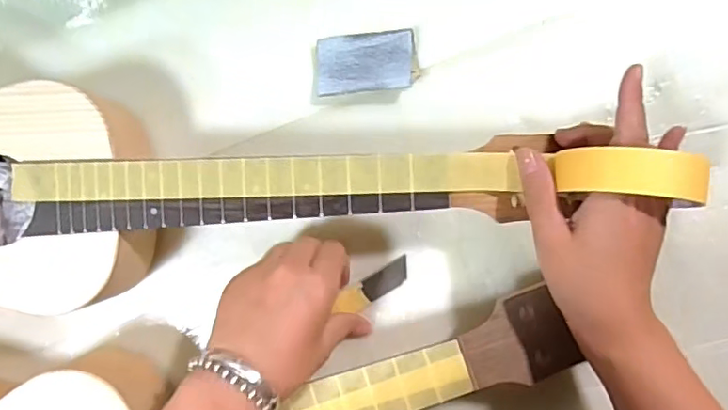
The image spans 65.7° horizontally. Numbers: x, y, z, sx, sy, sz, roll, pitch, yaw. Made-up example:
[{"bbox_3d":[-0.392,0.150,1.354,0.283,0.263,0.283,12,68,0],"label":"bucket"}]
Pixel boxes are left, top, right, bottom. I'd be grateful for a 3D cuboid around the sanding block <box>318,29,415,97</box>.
[{"bbox_3d":[0.001,-0.100,0.399,0.068,0.009,0.041,-3,89,5],"label":"sanding block"}]

